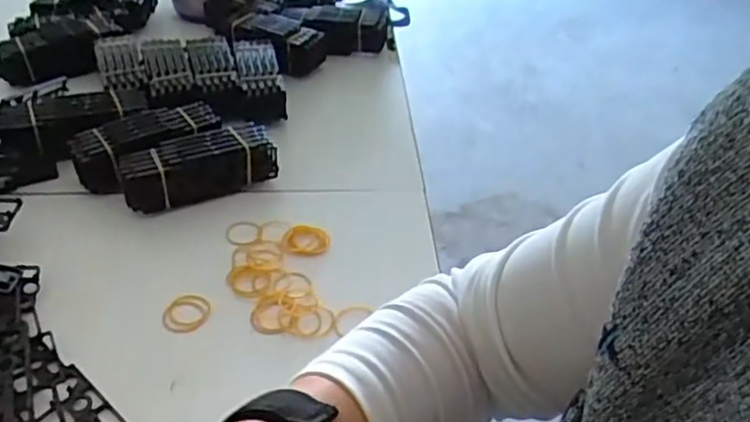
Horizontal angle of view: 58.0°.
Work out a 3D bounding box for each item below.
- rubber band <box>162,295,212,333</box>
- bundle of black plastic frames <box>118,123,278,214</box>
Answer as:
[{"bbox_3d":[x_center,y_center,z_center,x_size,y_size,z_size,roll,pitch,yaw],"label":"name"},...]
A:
[{"bbox_3d":[-0.135,0.073,0.484,0.032,0.005,0.034,1,39,-1],"label":"rubber band"},{"bbox_3d":[-0.152,-0.040,0.587,0.129,0.040,0.053,-18,42,-22],"label":"bundle of black plastic frames"}]

